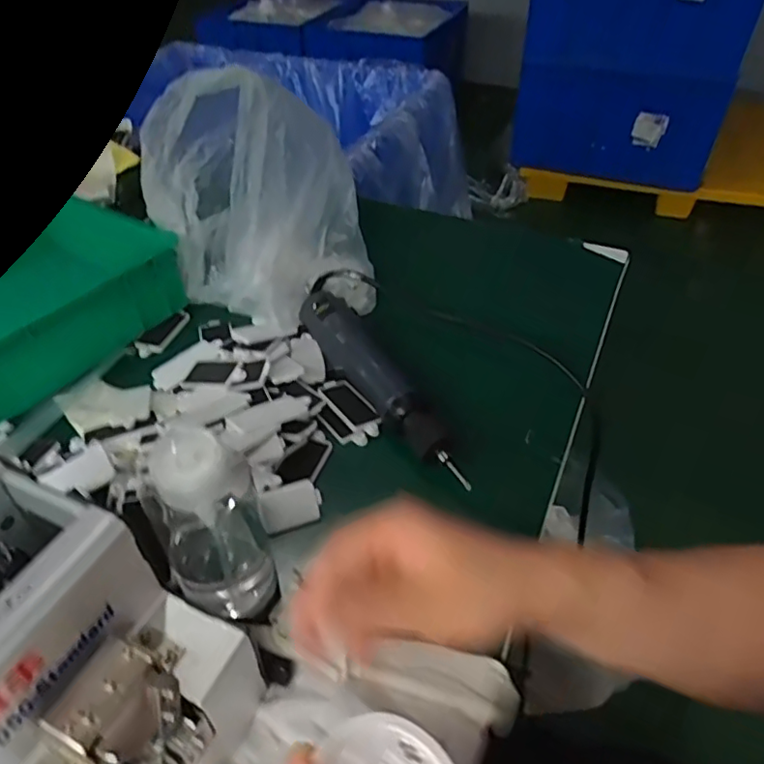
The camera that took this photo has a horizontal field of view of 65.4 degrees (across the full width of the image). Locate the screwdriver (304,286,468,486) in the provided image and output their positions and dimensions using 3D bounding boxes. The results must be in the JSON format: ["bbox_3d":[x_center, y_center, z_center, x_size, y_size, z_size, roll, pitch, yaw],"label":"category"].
[{"bbox_3d":[-0.005,-0.003,0.523,0.040,0.034,0.245,-21,46,-22],"label":"screwdriver"}]

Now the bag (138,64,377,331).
[{"bbox_3d":[-0.122,-0.186,0.595,0.199,0.197,0.175,-15,44,-17],"label":"bag"}]

